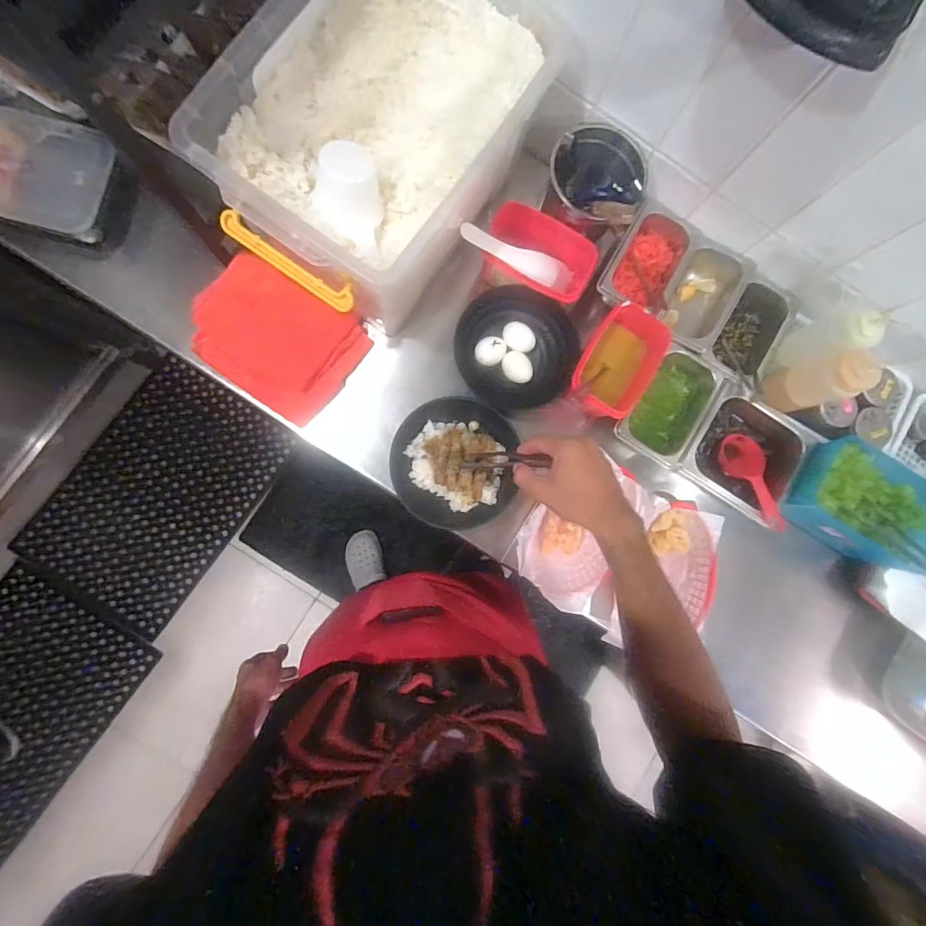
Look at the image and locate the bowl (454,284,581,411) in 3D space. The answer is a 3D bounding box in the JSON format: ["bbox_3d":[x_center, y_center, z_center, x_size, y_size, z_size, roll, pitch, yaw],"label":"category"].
[{"bbox_3d":[0.079,-0.168,0.685,0.183,0.073,0.168,0,86,-6],"label":"bowl"}]

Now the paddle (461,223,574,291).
[{"bbox_3d":[0.092,-0.294,0.668,0.212,0.029,0.053,3,84,-38],"label":"paddle"}]

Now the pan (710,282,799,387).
[{"bbox_3d":[0.445,-0.207,0.715,0.095,0.076,0.174,29,83,-3],"label":"pan"}]

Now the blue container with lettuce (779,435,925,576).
[{"bbox_3d":[0.612,0.063,0.692,0.232,0.082,0.137,30,83,-3],"label":"blue container with lettuce"}]

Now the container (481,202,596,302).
[{"bbox_3d":[0.113,-0.300,0.680,0.164,0.072,0.110,15,84,-5],"label":"container"}]

